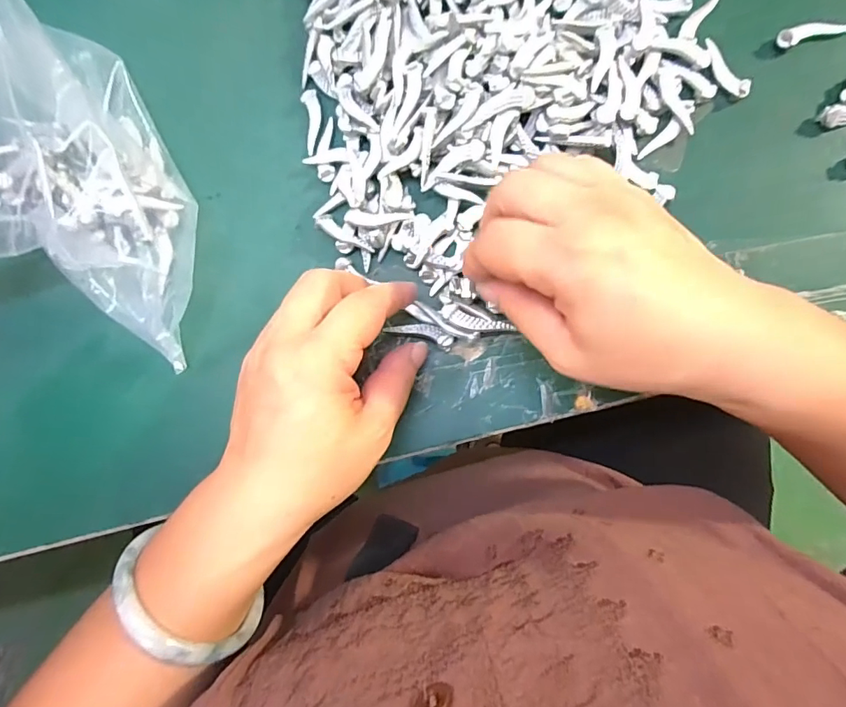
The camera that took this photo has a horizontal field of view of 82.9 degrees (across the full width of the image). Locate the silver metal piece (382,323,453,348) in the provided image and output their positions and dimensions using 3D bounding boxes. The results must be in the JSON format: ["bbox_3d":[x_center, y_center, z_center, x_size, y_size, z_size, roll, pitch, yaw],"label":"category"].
[{"bbox_3d":[-0.002,-0.012,0.260,0.039,0.005,0.010,12,84,17],"label":"silver metal piece"}]

